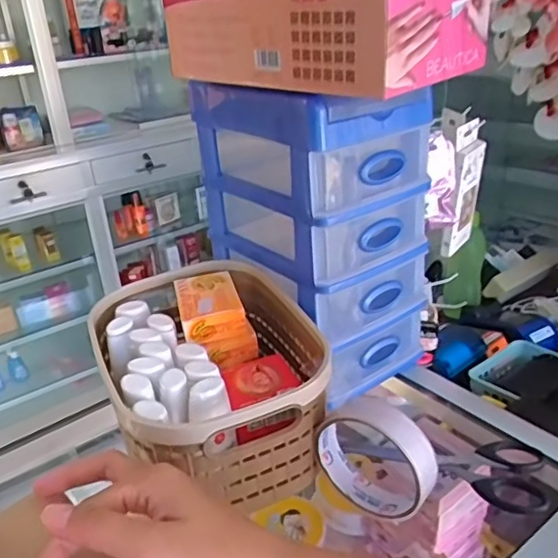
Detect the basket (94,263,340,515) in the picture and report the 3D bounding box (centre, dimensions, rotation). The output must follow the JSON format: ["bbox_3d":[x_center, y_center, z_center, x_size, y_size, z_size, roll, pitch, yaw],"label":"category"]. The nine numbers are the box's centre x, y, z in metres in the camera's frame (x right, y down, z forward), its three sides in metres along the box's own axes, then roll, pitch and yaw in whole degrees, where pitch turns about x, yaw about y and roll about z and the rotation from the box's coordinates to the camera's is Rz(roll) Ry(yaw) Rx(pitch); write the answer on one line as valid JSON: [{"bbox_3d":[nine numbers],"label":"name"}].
[{"bbox_3d":[-0.053,0.078,0.475,0.151,0.095,0.191,-14,27,-19],"label":"basket"}]

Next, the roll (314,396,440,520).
[{"bbox_3d":[0.068,0.123,0.409,0.087,0.081,0.028,15,32,36],"label":"roll"}]

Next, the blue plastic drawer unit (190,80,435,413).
[{"bbox_3d":[0.028,-0.050,0.549,0.132,0.260,0.169,-23,31,-34],"label":"blue plastic drawer unit"}]

